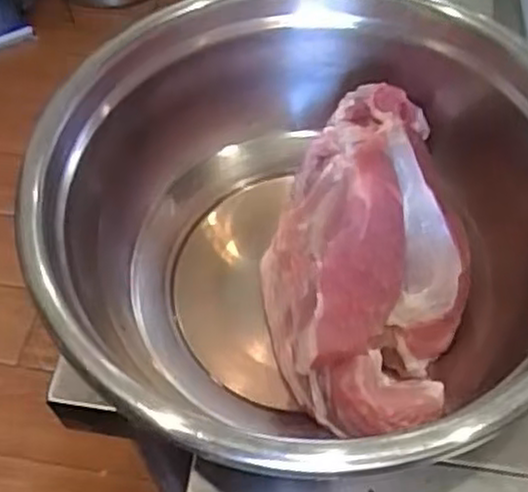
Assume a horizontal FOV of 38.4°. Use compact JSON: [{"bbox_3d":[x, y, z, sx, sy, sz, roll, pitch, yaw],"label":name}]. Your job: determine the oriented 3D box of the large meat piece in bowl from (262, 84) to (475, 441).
[{"bbox_3d":[0.052,0.005,0.417,0.105,0.076,0.203,-6,57,0],"label":"large meat piece in bowl"}]

